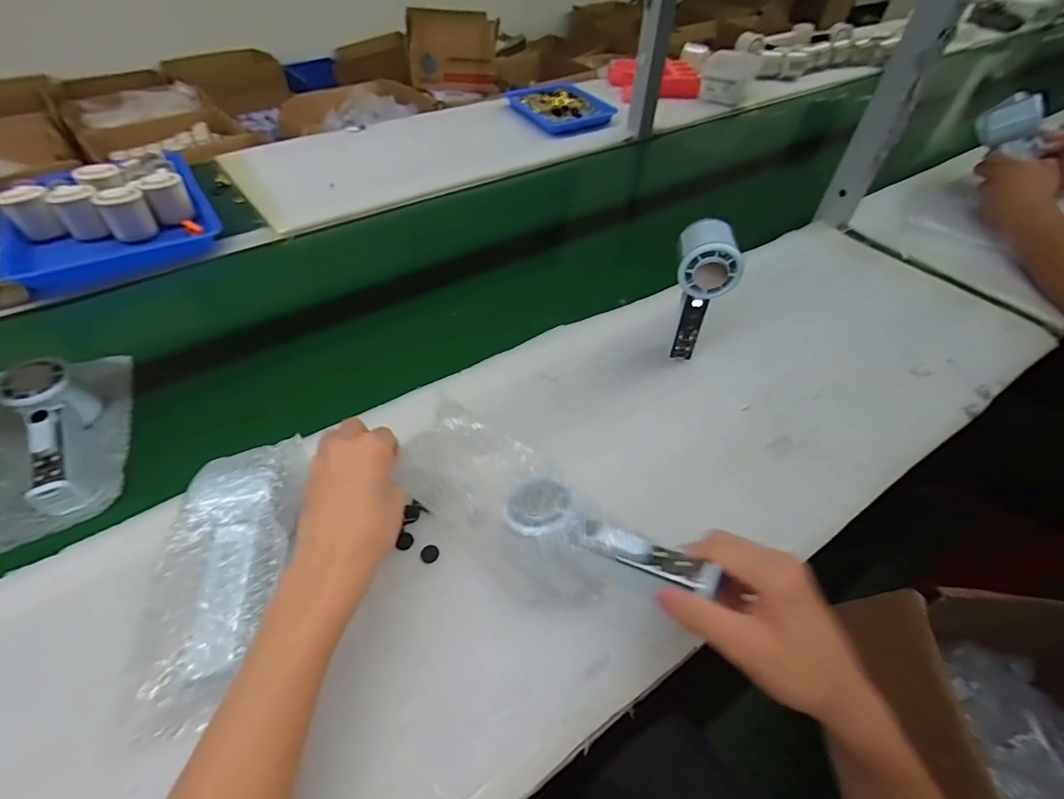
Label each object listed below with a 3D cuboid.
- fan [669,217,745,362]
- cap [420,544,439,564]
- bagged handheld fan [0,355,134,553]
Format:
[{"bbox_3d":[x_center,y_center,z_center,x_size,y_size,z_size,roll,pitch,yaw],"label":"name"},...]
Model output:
[{"bbox_3d":[0.177,-0.111,0.501,0.054,0.147,0.058,9,51,10],"label":"fan"},{"bbox_3d":[-0.085,0.128,0.391,0.015,0.004,0.015,-1,50,2],"label":"cap"},{"bbox_3d":[-0.460,0.023,0.445,0.101,0.069,0.205,-23,52,-16],"label":"bagged handheld fan"}]

